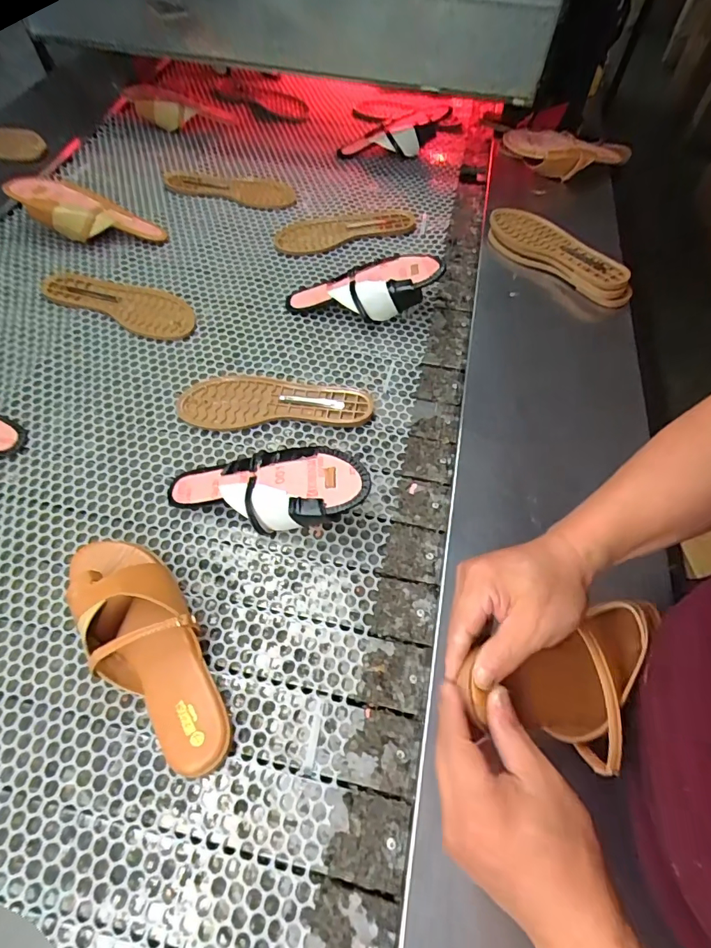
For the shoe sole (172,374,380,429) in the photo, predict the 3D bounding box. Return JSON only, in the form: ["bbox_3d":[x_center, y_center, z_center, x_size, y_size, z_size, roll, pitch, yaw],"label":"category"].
[{"bbox_3d":[-0.108,-0.099,0.622,0.255,0.010,0.092,0,59,-1],"label":"shoe sole"}]

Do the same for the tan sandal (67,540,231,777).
[{"bbox_3d":[-0.202,0.159,0.437,0.088,0.067,0.251,-35,65,-19],"label":"tan sandal"}]

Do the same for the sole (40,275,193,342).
[{"bbox_3d":[-0.366,-0.279,0.723,0.256,0.018,0.103,22,61,12],"label":"sole"}]

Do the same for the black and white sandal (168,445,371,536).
[{"bbox_3d":[-0.102,0.018,0.530,0.248,0.048,0.097,-1,58,18],"label":"black and white sandal"}]

